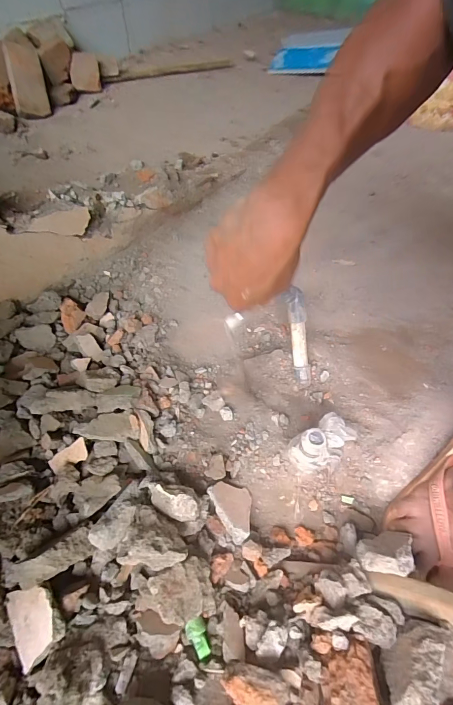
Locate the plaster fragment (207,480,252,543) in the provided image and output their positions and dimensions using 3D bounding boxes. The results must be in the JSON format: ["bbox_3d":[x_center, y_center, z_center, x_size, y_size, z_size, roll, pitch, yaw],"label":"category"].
[{"bbox_3d":[0.011,0.193,0.434,0.049,0.022,0.070,-2,38,-37],"label":"plaster fragment"}]

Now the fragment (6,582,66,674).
[{"bbox_3d":[-0.193,0.269,0.354,0.058,0.009,0.068,-36,65,11],"label":"fragment"}]

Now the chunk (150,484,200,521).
[{"bbox_3d":[-0.060,0.178,0.419,0.061,0.043,0.032,20,56,14],"label":"chunk"}]

